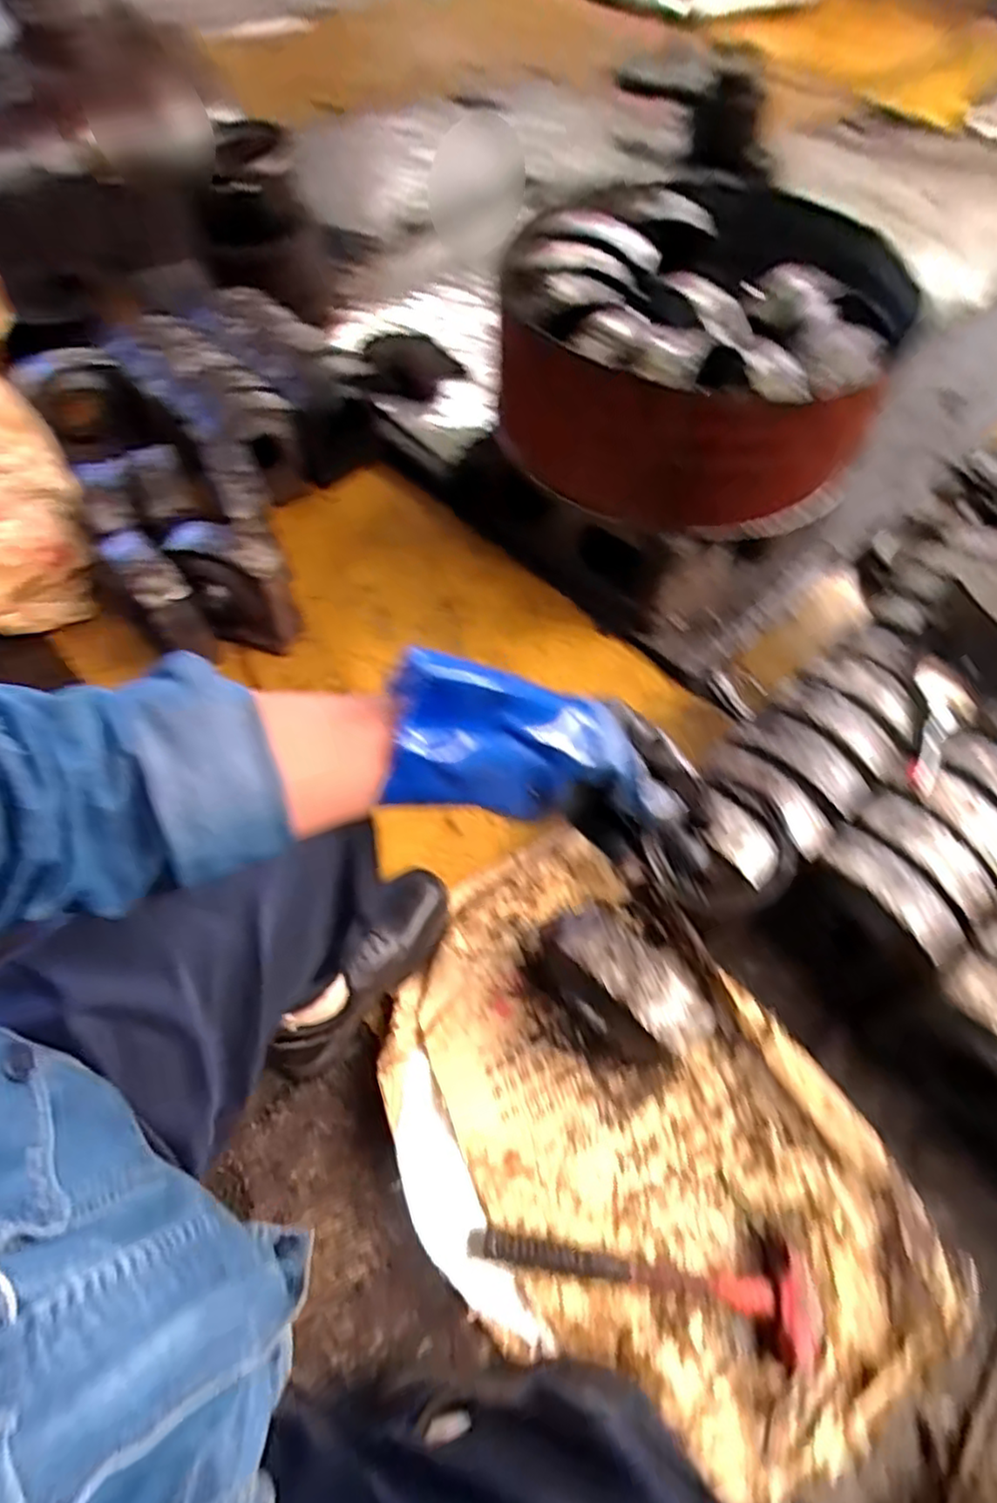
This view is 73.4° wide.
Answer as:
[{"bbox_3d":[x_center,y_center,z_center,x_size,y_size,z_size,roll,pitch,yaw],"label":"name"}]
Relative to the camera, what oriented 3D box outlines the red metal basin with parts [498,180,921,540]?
[{"bbox_3d":[0.296,-0.564,1.015,0.513,0.266,0.482,1,60,-2],"label":"red metal basin with parts"}]

